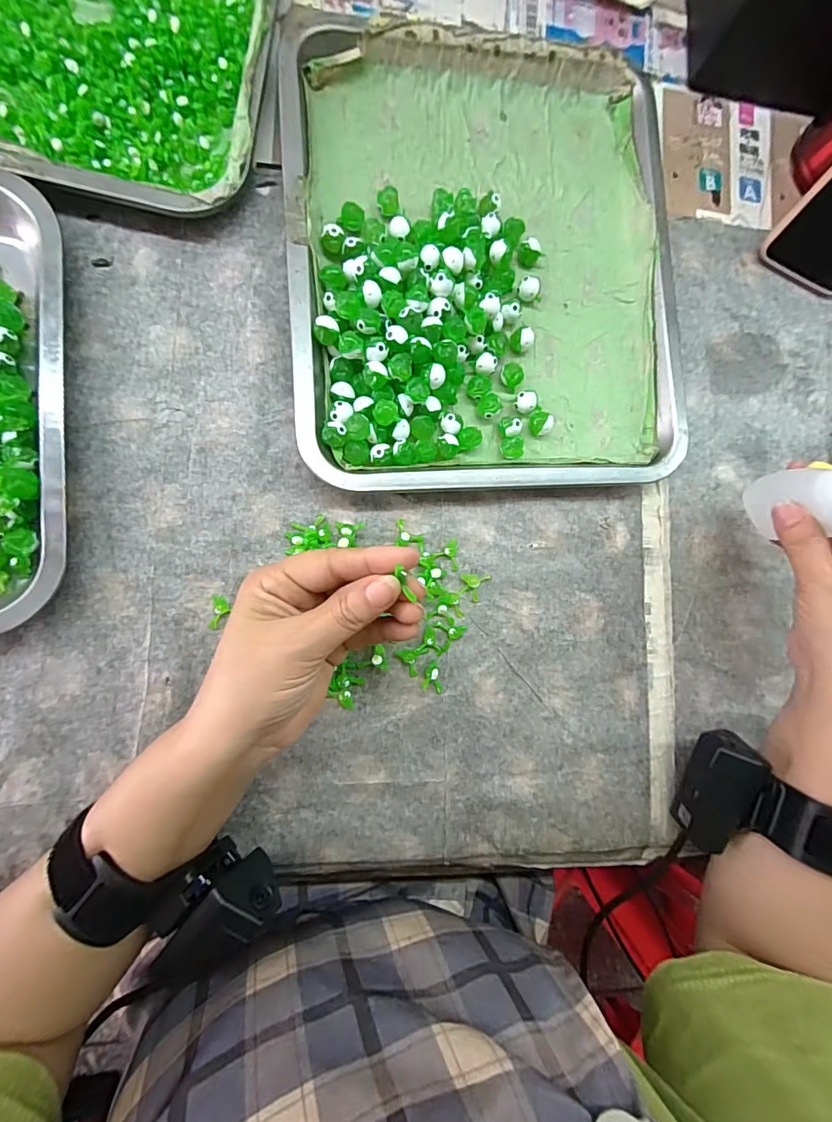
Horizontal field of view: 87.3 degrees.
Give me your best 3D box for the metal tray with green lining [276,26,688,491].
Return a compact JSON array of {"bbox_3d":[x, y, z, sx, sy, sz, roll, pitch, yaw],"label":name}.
[{"bbox_3d":[0.047,-0.197,0.292,0.255,0.024,0.298,-4,89,-9],"label":"metal tray with green lining"}]

